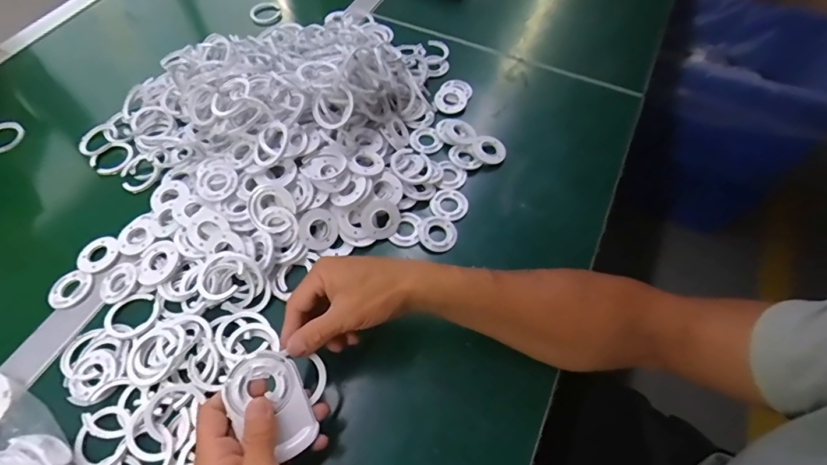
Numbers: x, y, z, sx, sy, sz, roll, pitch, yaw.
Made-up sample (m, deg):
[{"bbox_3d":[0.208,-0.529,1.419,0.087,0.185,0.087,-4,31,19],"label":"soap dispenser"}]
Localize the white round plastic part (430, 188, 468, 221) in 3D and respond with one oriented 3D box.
[{"bbox_3d":[0.043,-0.035,0.508,0.044,0.004,0.042,0,59,0],"label":"white round plastic part"}]

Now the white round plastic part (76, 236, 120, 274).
[{"bbox_3d":[-0.346,0.024,0.466,0.039,0.005,0.043,27,63,15],"label":"white round plastic part"}]

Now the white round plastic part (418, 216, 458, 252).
[{"bbox_3d":[0.027,-0.001,0.484,0.043,0.009,0.044,0,59,0],"label":"white round plastic part"}]

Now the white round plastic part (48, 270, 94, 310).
[{"bbox_3d":[-0.364,0.060,0.453,0.039,0.010,0.045,39,66,21],"label":"white round plastic part"}]

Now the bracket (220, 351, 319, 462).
[{"bbox_3d":[-0.112,0.137,0.334,0.057,0.008,0.082,-25,88,-22],"label":"bracket"}]

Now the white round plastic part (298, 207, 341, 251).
[{"bbox_3d":[-0.104,-0.003,0.465,0.043,0.005,0.044,0,90,-25],"label":"white round plastic part"}]

